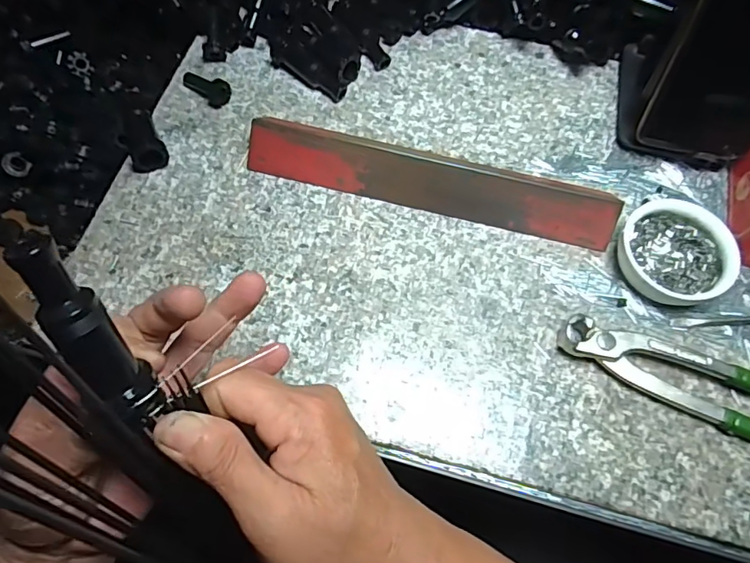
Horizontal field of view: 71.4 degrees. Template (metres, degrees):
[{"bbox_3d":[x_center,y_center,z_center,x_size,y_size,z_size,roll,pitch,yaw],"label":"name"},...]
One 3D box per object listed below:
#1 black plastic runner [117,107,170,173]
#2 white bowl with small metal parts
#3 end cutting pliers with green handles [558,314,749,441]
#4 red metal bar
[{"bbox_3d":[-0.168,-0.104,0.375,0.027,0.024,0.047,-23,69,-12],"label":"black plastic runner"},{"bbox_3d":[0.198,-0.018,0.347,0.068,0.026,0.071,1,66,-2],"label":"white bowl with small metal parts"},{"bbox_3d":[0.213,0.066,0.319,0.201,0.017,0.046,21,67,7],"label":"end cutting pliers with green handles"},{"bbox_3d":[0.038,-0.070,0.365,0.256,0.029,0.031,13,66,4],"label":"red metal bar"}]

